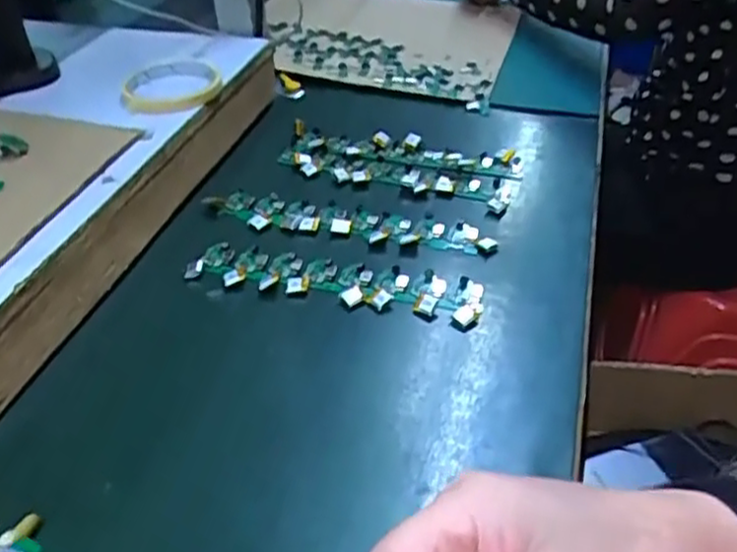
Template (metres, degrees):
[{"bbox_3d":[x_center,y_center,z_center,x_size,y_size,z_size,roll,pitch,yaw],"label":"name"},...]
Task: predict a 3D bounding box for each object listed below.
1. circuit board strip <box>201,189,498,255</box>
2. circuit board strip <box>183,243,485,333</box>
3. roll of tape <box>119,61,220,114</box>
[{"bbox_3d":[-0.020,-0.050,0.599,0.248,0.009,0.047,11,41,11],"label":"circuit board strip"},{"bbox_3d":[-0.027,0.001,0.539,0.222,0.012,0.048,11,41,11],"label":"circuit board strip"},{"bbox_3d":[-0.181,-0.176,0.651,0.088,0.010,0.104,-15,40,-15],"label":"roll of tape"}]

